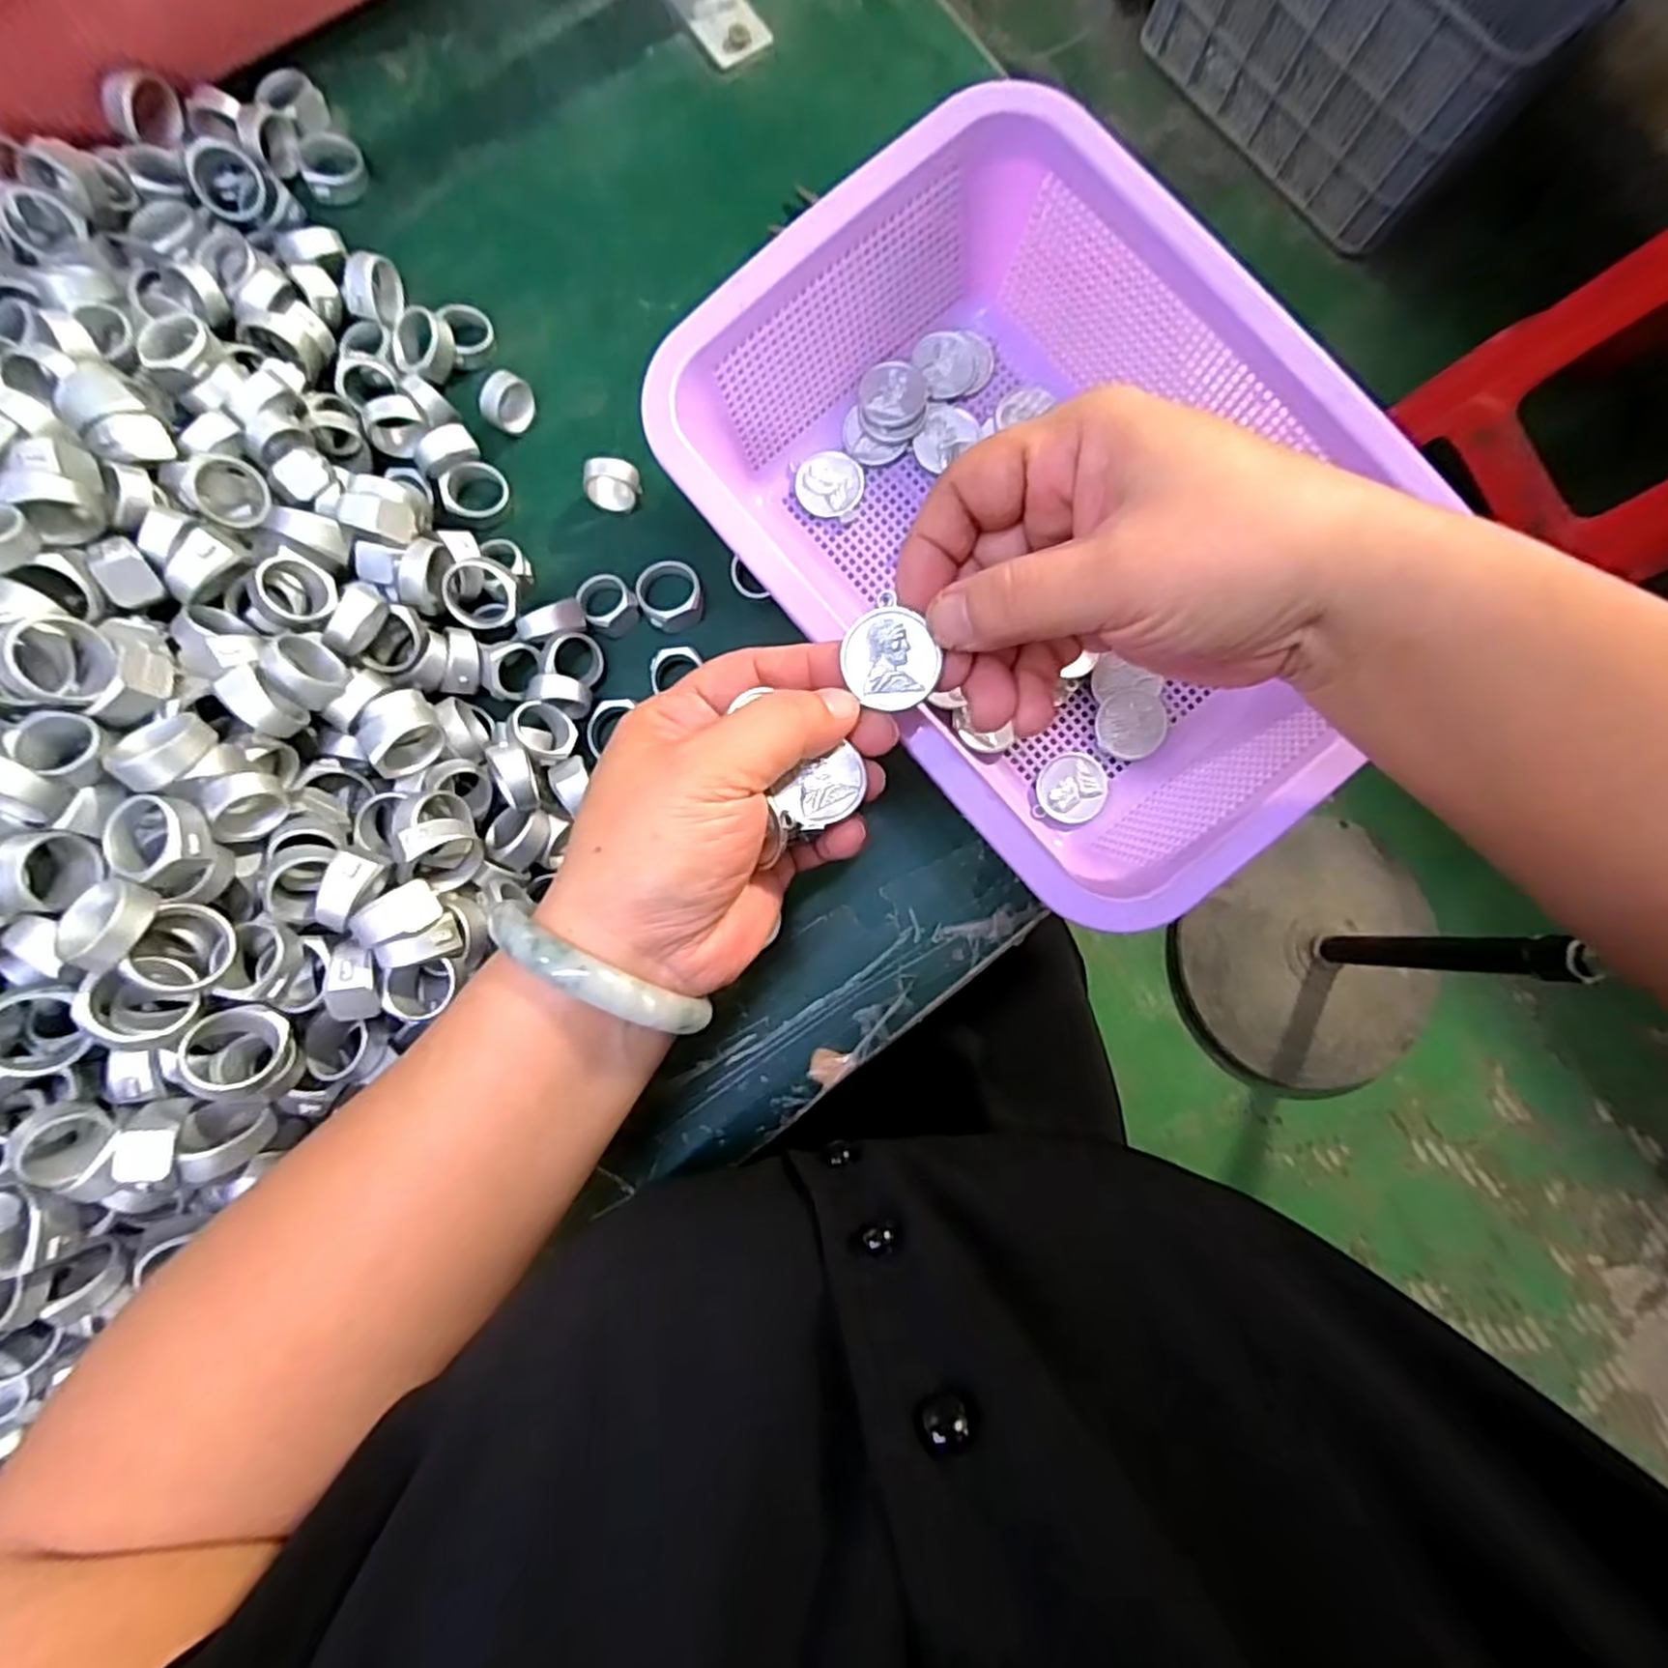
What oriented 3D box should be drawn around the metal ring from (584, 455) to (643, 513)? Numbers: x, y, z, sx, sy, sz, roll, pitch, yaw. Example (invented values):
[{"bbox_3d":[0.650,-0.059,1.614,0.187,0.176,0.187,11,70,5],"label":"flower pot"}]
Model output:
[{"bbox_3d":[-0.094,-0.148,0.327,0.023,0.021,0.015,1,83,-3],"label":"metal ring"}]

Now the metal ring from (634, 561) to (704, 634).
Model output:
[{"bbox_3d":[-0.070,-0.102,0.327,0.026,0.014,0.029,-18,85,-5],"label":"metal ring"}]

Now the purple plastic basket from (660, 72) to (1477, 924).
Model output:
[{"bbox_3d":[0.077,-0.112,0.295,0.188,0.093,0.267,-40,87,-7],"label":"purple plastic basket"}]

